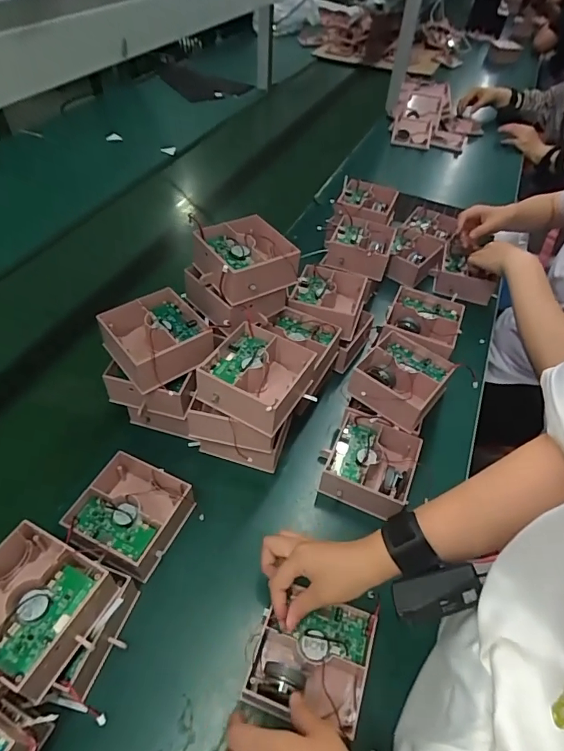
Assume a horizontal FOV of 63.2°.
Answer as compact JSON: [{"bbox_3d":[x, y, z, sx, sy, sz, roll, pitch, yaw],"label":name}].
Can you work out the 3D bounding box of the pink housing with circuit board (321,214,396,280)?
[{"bbox_3d":[0.136,-0.229,0.815,0.111,0.052,0.115,14,48,9],"label":"pink housing with circuit board"}]

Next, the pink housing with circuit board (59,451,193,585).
[{"bbox_3d":[-0.171,0.158,0.517,0.113,0.049,0.110,23,50,16],"label":"pink housing with circuit board"}]

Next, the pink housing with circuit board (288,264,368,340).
[{"bbox_3d":[0.069,-0.109,0.708,0.104,0.060,0.111,14,48,9],"label":"pink housing with circuit board"}]

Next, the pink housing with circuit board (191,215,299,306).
[{"bbox_3d":[-0.047,-0.152,0.591,0.112,0.049,0.122,-22,53,-22],"label":"pink housing with circuit board"}]

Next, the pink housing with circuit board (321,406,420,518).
[{"bbox_3d":[0.112,0.109,0.574,0.101,0.045,0.106,20,49,13],"label":"pink housing with circuit board"}]

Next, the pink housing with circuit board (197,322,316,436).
[{"bbox_3d":[-0.028,0.000,0.528,0.106,0.049,0.104,25,51,18],"label":"pink housing with circuit board"}]

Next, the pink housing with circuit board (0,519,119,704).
[{"bbox_3d":[-0.220,0.200,0.402,0.110,0.048,0.105,22,50,15],"label":"pink housing with circuit board"}]

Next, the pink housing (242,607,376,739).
[{"bbox_3d":[0.028,0.266,0.429,0.105,0.048,0.098,12,48,7],"label":"pink housing"}]

